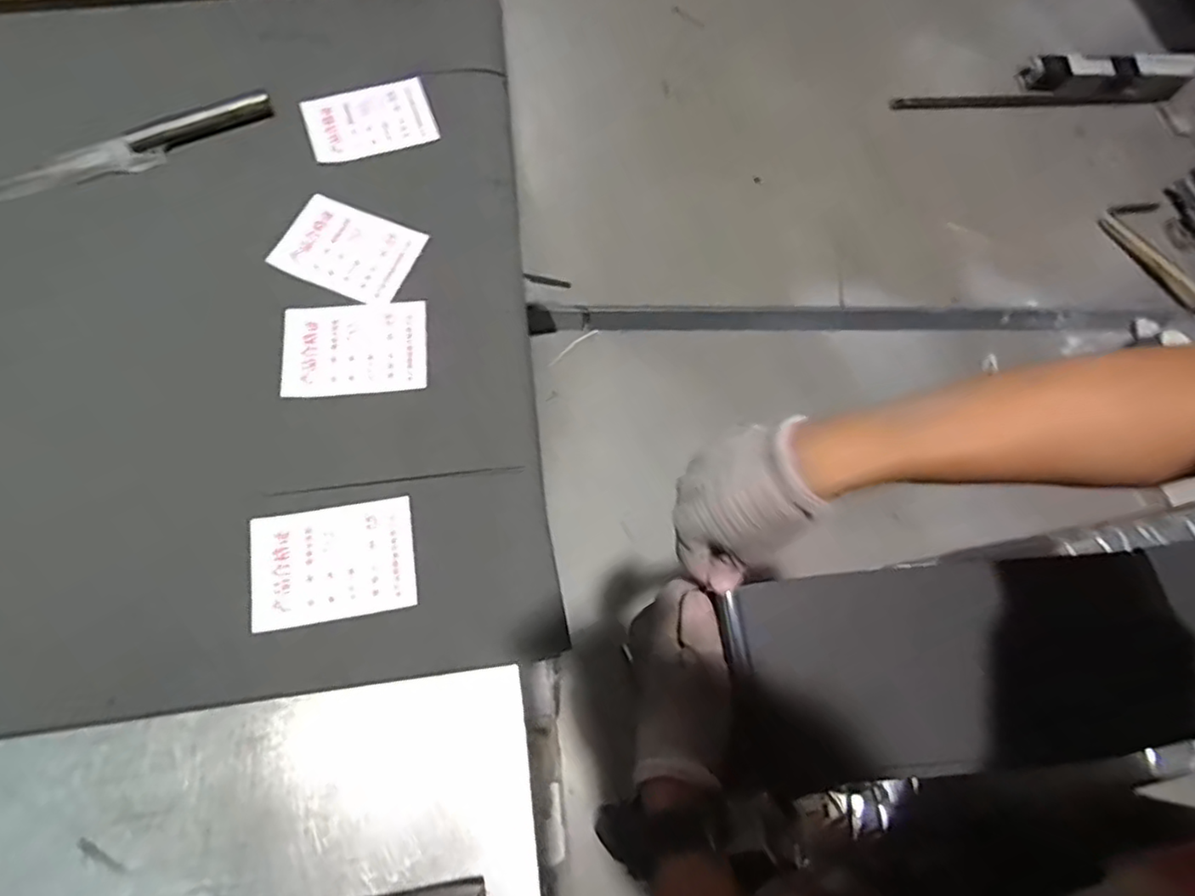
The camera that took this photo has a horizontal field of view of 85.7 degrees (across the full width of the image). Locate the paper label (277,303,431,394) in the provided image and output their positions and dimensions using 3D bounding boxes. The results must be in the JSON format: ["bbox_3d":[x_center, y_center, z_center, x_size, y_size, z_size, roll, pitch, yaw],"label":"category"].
[{"bbox_3d":[-0.185,-0.077,0.493,0.105,0.004,0.078,-4,69,-5],"label":"paper label"}]

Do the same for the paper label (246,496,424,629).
[{"bbox_3d":[-0.177,0.077,0.434,0.104,0.006,0.075,-9,71,-6],"label":"paper label"}]

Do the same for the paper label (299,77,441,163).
[{"bbox_3d":[-0.200,-0.288,0.567,0.106,0.006,0.072,-19,72,-9],"label":"paper label"}]

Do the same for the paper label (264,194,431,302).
[{"bbox_3d":[-0.201,-0.161,0.522,0.105,0.006,0.076,21,70,5],"label":"paper label"}]

